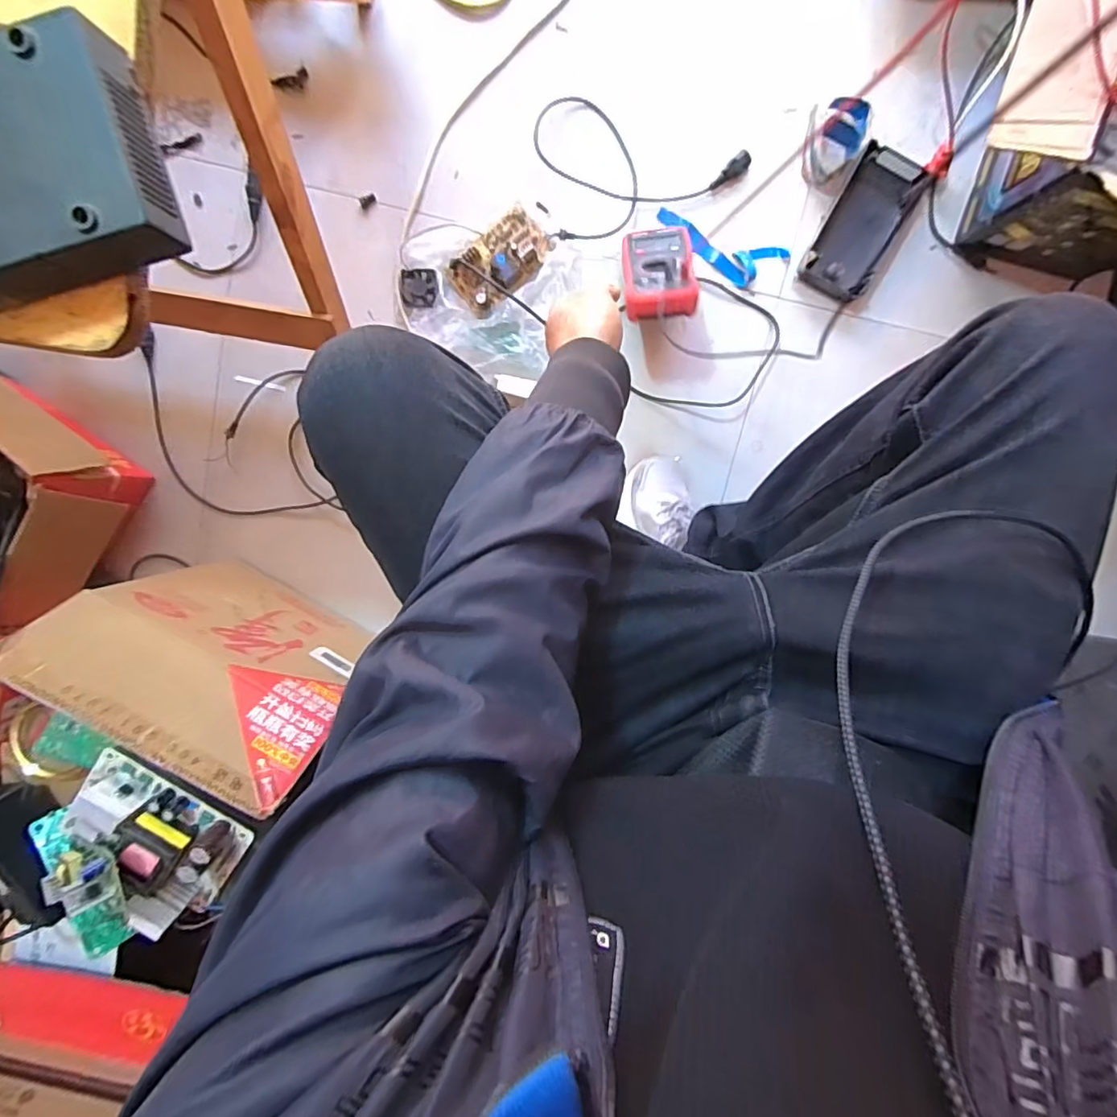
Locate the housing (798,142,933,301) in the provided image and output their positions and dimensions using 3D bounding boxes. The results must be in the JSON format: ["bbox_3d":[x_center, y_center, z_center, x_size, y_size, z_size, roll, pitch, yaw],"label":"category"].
[{"bbox_3d":[0.432,-0.472,0.780,0.103,0.024,0.195,29,99,-4],"label":"housing"}]

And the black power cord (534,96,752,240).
[{"bbox_3d":[0.116,-0.578,0.770,0.282,0.025,0.195,-15,99,3],"label":"black power cord"}]

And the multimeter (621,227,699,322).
[{"bbox_3d":[0.130,-0.382,0.725,0.087,0.052,0.183,2,54,1],"label":"multimeter"}]

